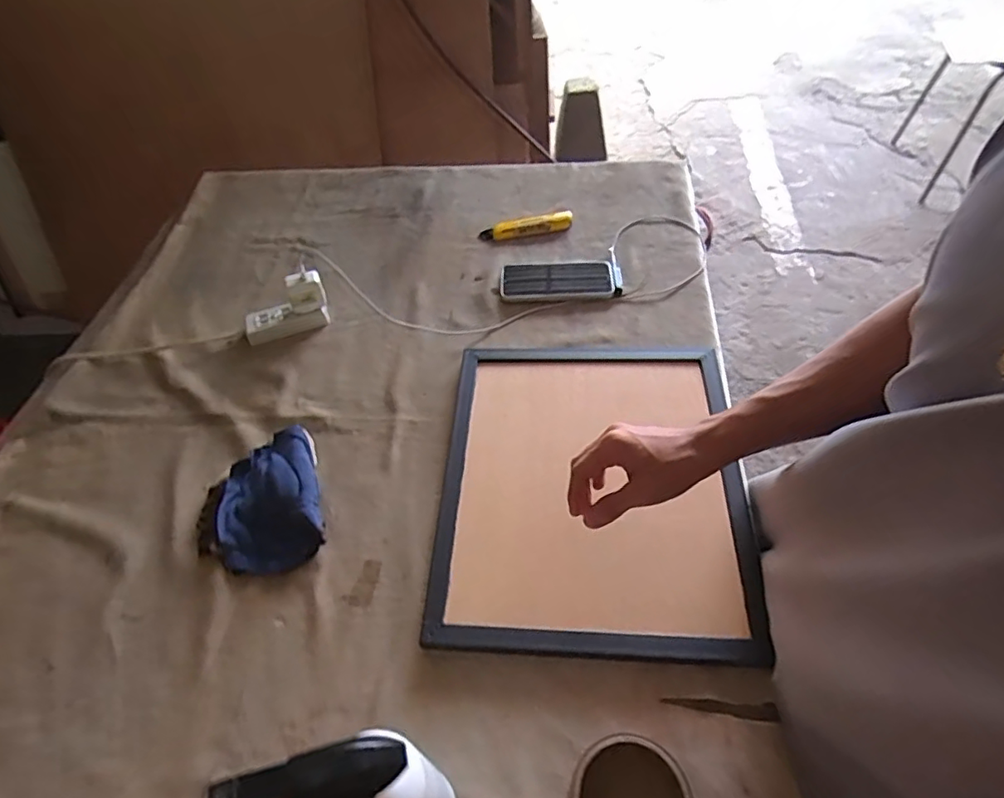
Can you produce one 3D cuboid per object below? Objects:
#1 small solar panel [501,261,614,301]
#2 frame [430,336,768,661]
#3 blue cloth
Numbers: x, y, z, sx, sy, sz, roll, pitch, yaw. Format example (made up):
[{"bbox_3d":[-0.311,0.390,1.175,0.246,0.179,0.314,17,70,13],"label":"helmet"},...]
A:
[{"bbox_3d":[0.079,-0.175,0.828,0.159,0.007,0.074,-3,52,4],"label":"small solar panel"},{"bbox_3d":[0.093,0.078,0.611,0.311,0.027,0.367,1,52,7],"label":"frame"},{"bbox_3d":[-0.264,0.111,0.616,0.132,0.035,0.154,-17,52,-7],"label":"blue cloth"}]

